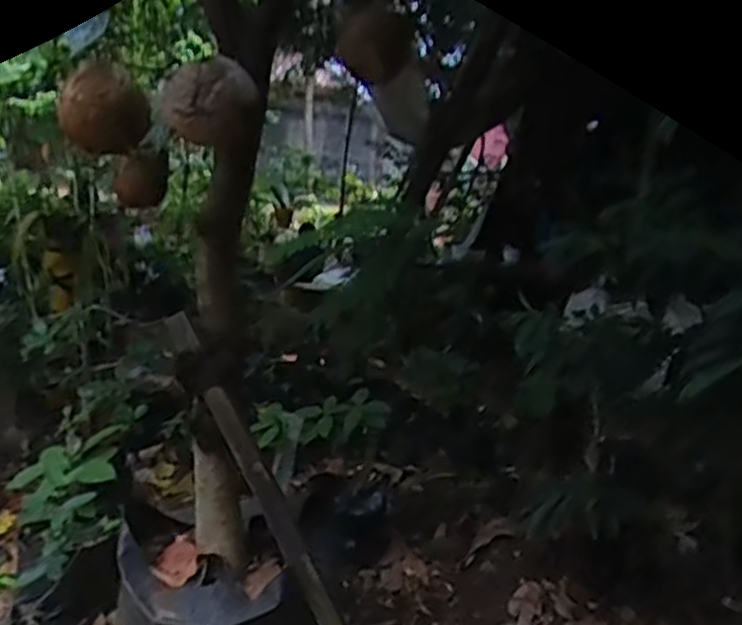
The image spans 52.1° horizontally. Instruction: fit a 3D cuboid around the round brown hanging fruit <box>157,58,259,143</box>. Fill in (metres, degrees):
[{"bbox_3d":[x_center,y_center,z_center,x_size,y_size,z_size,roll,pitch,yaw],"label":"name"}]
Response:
[{"bbox_3d":[-0.240,-0.311,1.125,0.133,0.112,0.114,2,11,-28],"label":"round brown hanging fruit"}]

